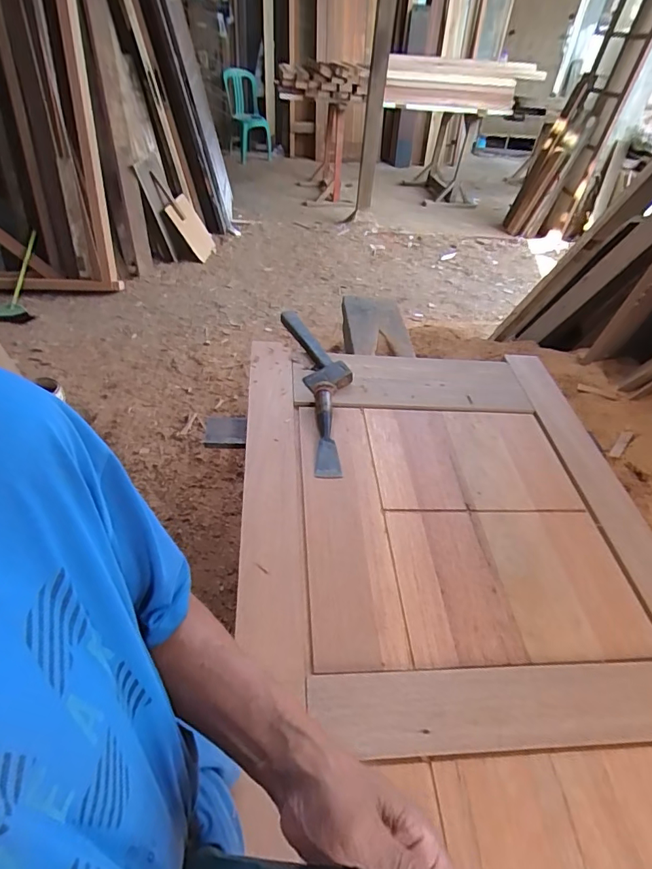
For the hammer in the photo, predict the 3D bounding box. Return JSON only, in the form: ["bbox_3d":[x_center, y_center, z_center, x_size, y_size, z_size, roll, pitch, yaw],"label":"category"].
[{"bbox_3d":[-0.039,-0.222,1.195,0.110,0.036,0.314,-14,47,-18],"label":"hammer"}]

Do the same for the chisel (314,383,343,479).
[{"bbox_3d":[-0.001,-0.012,1.020,0.051,0.030,0.243,1,60,-6],"label":"chisel"}]

